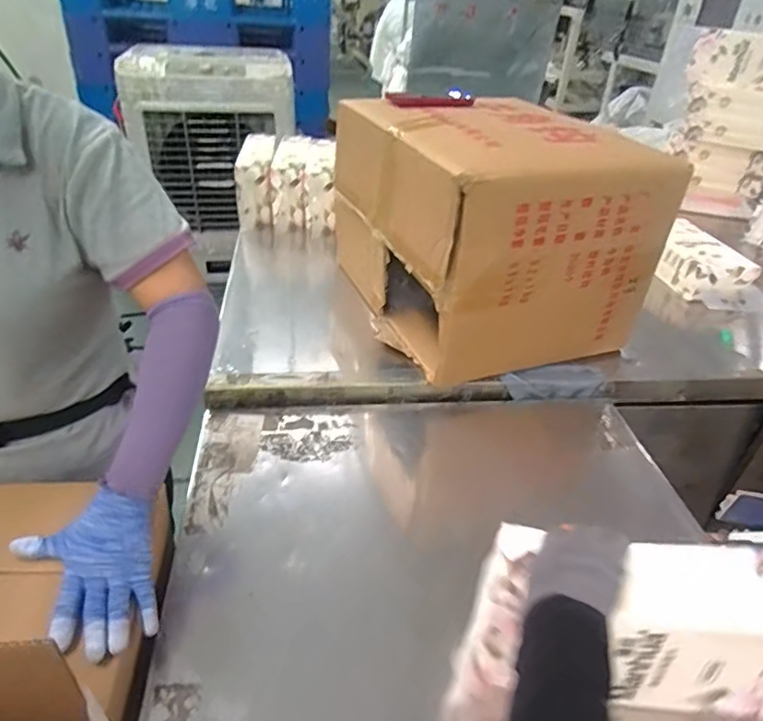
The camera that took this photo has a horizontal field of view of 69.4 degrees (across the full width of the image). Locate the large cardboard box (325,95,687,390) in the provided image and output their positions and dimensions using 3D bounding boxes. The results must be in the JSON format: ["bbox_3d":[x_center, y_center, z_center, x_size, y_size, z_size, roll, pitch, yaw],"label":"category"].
[{"bbox_3d":[0.188,-0.270,1.080,0.425,0.370,0.505,-11,38,-20],"label":"large cardboard box"}]

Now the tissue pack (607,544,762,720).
[{"bbox_3d":[0.318,0.266,0.553,0.238,0.148,0.087,5,35,1],"label":"tissue pack"}]

